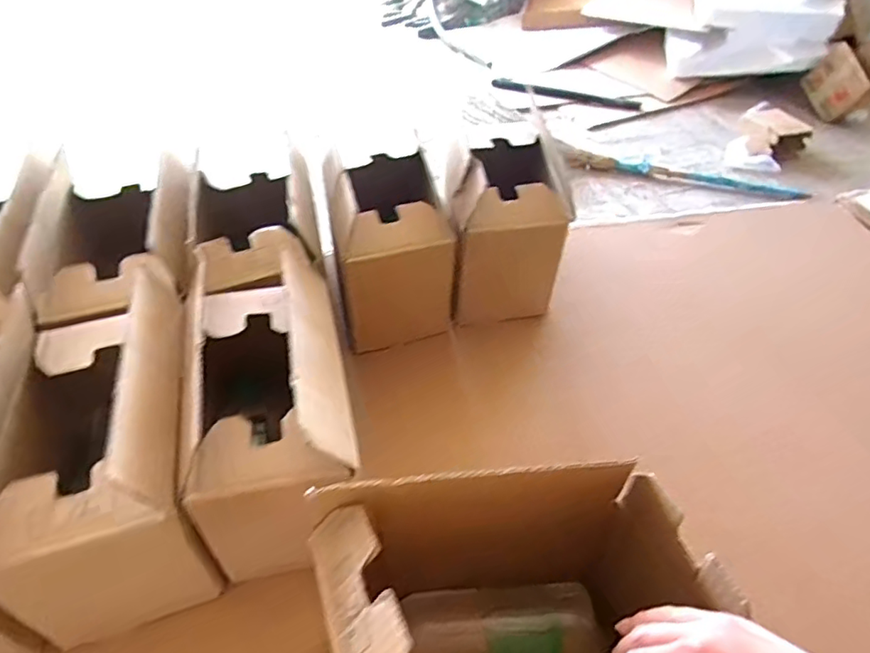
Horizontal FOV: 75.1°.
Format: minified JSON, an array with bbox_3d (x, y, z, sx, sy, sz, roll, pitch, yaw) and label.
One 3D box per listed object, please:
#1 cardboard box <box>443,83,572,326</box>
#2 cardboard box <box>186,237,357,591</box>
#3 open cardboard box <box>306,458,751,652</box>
[{"bbox_3d":[0.083,-0.142,0.749,0.130,0.213,0.177,-1,46,-5],"label":"cardboard box"},{"bbox_3d":[-0.152,0.073,0.531,0.133,0.198,0.235,-9,48,-12],"label":"cardboard box"},{"bbox_3d":[0.041,0.209,0.407,0.229,0.223,0.165,-7,47,-10],"label":"open cardboard box"}]

